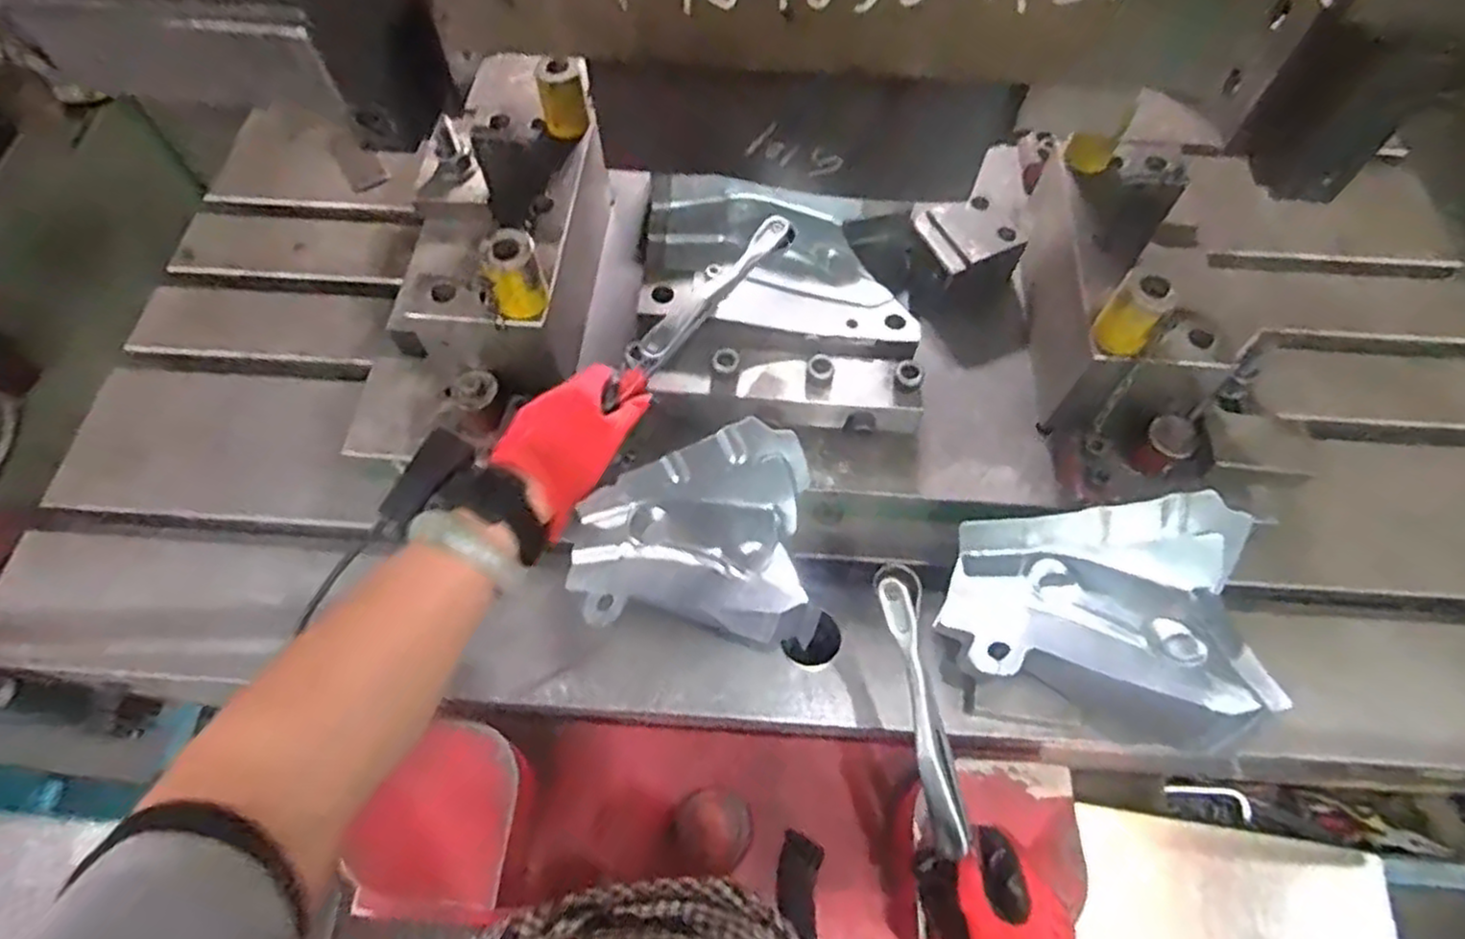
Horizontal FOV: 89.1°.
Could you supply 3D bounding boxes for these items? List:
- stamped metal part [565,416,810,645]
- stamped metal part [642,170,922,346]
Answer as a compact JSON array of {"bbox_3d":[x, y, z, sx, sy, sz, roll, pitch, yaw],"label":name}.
[{"bbox_3d":[-0.038,0.052,0.595,0.188,0.082,0.154,4,62,2],"label":"stamped metal part"},{"bbox_3d":[0.047,-0.193,0.692,0.250,0.082,0.176,5,62,2],"label":"stamped metal part"}]

